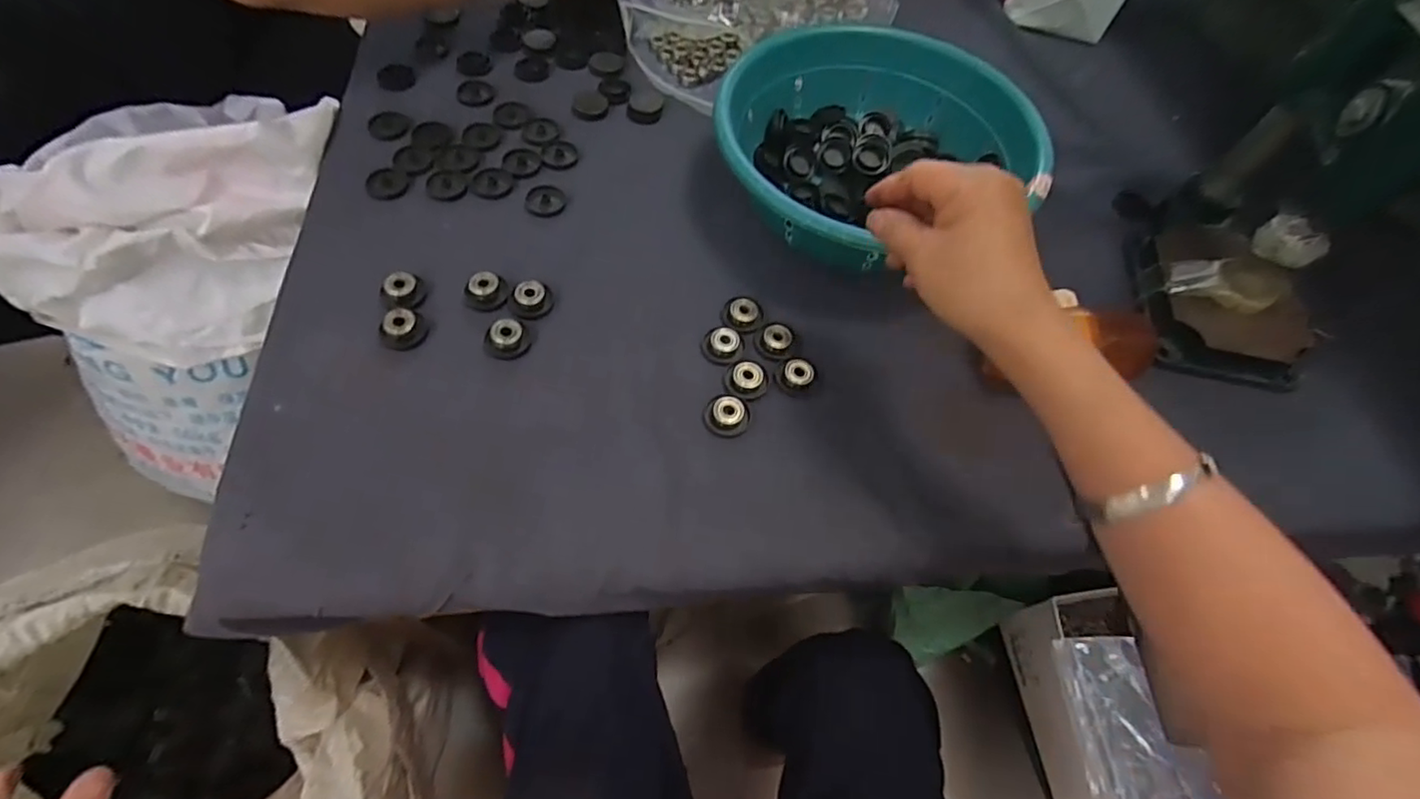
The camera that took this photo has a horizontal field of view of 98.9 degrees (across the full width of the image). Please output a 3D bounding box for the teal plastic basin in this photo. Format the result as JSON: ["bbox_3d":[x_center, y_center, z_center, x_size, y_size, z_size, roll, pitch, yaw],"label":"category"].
[{"bbox_3d":[0.126,-0.211,0.515,0.247,0.081,0.238,0,59,0],"label":"teal plastic basin"}]

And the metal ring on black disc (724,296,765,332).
[{"bbox_3d":[0.027,-0.067,0.469,0.026,0.012,0.029,41,64,16],"label":"metal ring on black disc"}]

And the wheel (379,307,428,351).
[{"bbox_3d":[-0.218,-0.051,0.432,0.026,0.016,0.029,32,62,12],"label":"wheel"}]

